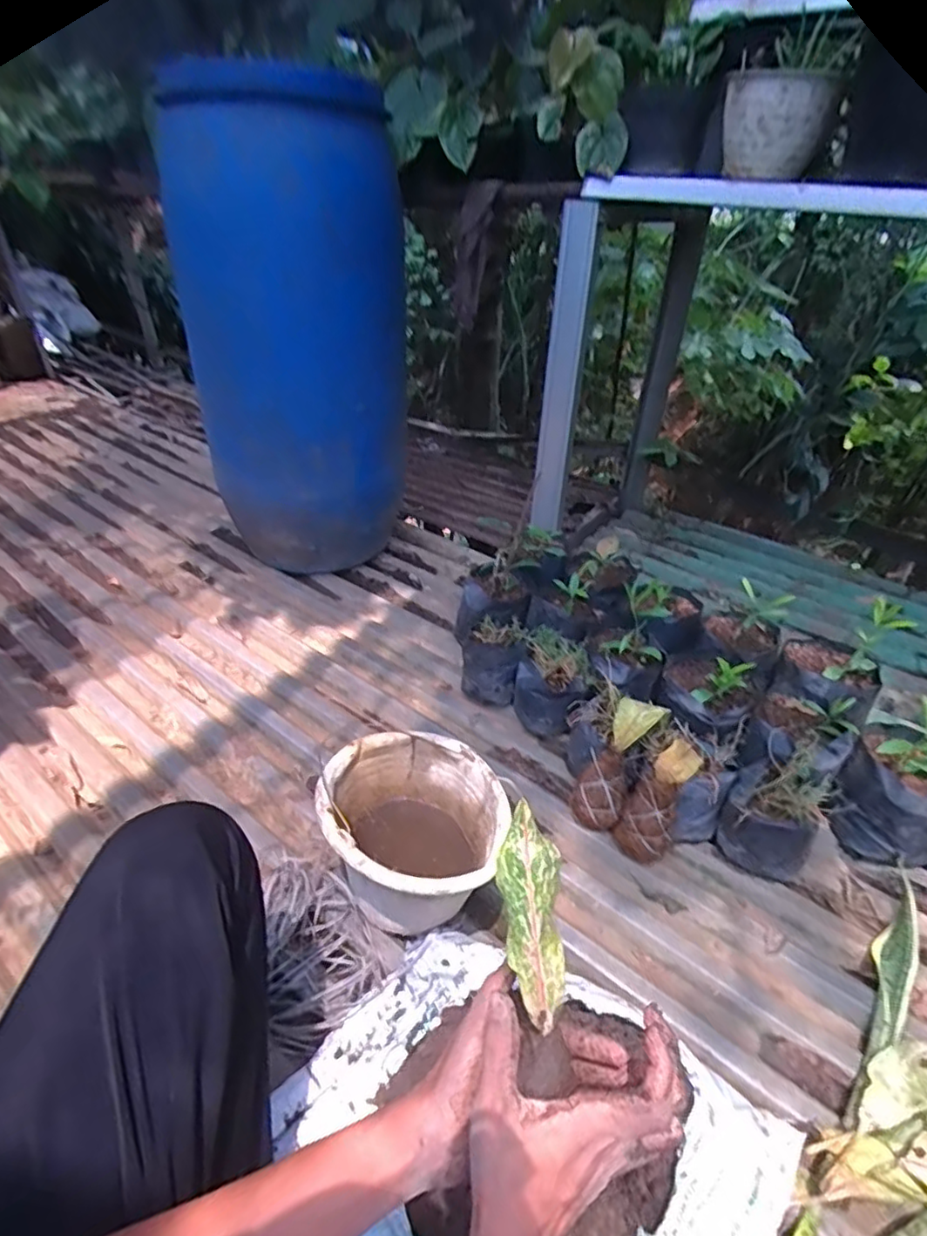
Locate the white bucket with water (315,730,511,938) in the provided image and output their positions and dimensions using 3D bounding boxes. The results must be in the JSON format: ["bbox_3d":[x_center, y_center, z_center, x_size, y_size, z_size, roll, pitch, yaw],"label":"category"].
[{"bbox_3d":[-0.072,0.286,0.797,0.215,0.175,0.221,2,39,-1],"label":"white bucket with water"}]

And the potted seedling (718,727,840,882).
[{"bbox_3d":[0.470,0.283,0.895,0.168,0.144,0.123,-26,47,-31],"label":"potted seedling"}]

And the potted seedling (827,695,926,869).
[{"bbox_3d":[0.661,0.243,0.901,0.236,0.195,0.153,-28,48,-33],"label":"potted seedling"}]

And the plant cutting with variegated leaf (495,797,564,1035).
[{"bbox_3d":[0.047,0.197,0.402,0.041,0.140,0.011,-6,-3,-10],"label":"plant cutting with variegated leaf"}]

